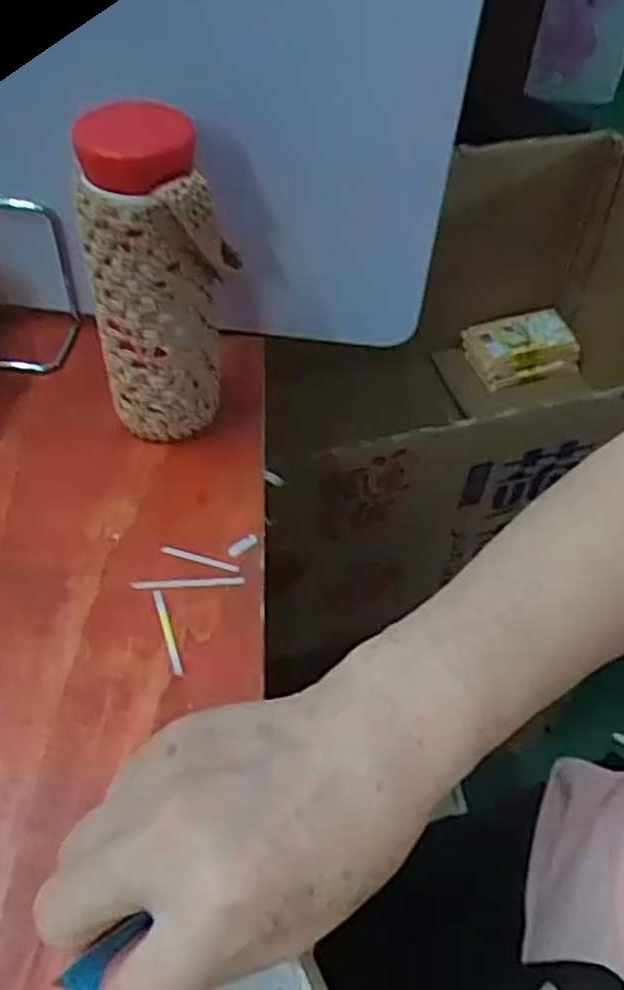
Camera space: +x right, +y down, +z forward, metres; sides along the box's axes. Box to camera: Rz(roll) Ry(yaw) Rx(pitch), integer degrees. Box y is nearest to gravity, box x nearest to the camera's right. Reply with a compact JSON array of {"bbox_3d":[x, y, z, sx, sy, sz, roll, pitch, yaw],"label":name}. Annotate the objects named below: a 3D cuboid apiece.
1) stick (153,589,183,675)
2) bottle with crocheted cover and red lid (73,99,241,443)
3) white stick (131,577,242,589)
[{"bbox_3d":[-0.064,0.060,0.341,0.005,0.004,0.044,-14,53,-15],"label":"stick"},{"bbox_3d":[-0.072,-0.093,0.365,0.062,0.159,0.048,-15,53,-16],"label":"bottle with crocheted cover and red lid"},{"bbox_3d":[-0.058,0.040,0.359,0.051,0.004,0.005,-2,51,-6],"label":"white stick"}]

